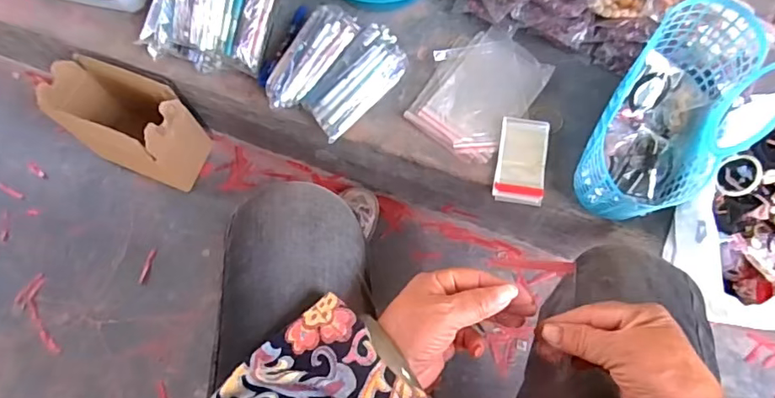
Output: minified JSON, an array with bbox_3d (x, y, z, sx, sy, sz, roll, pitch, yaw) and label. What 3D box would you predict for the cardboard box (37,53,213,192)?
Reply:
[{"bbox_3d":[-0.439,-0.129,0.891,0.222,0.167,0.122,23,72,9],"label":"cardboard box"}]

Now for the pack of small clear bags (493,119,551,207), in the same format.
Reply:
[{"bbox_3d":[0.187,-0.054,0.730,0.066,0.008,0.122,9,70,4],"label":"pack of small clear bags"}]

